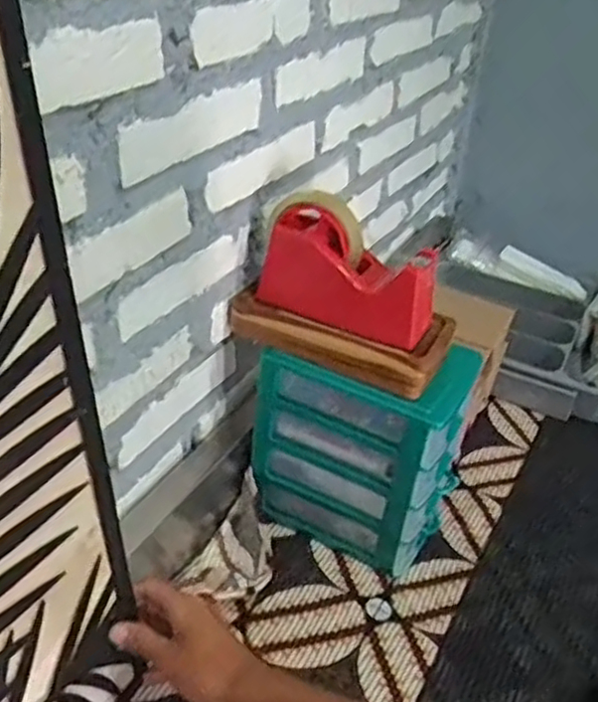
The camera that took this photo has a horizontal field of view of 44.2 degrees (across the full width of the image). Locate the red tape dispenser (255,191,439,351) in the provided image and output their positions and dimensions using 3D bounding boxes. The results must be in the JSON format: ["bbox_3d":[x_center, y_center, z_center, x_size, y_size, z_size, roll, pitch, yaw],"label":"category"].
[{"bbox_3d":[0.044,-0.083,0.680,0.171,0.102,0.065,23,38,23],"label":"red tape dispenser"}]

